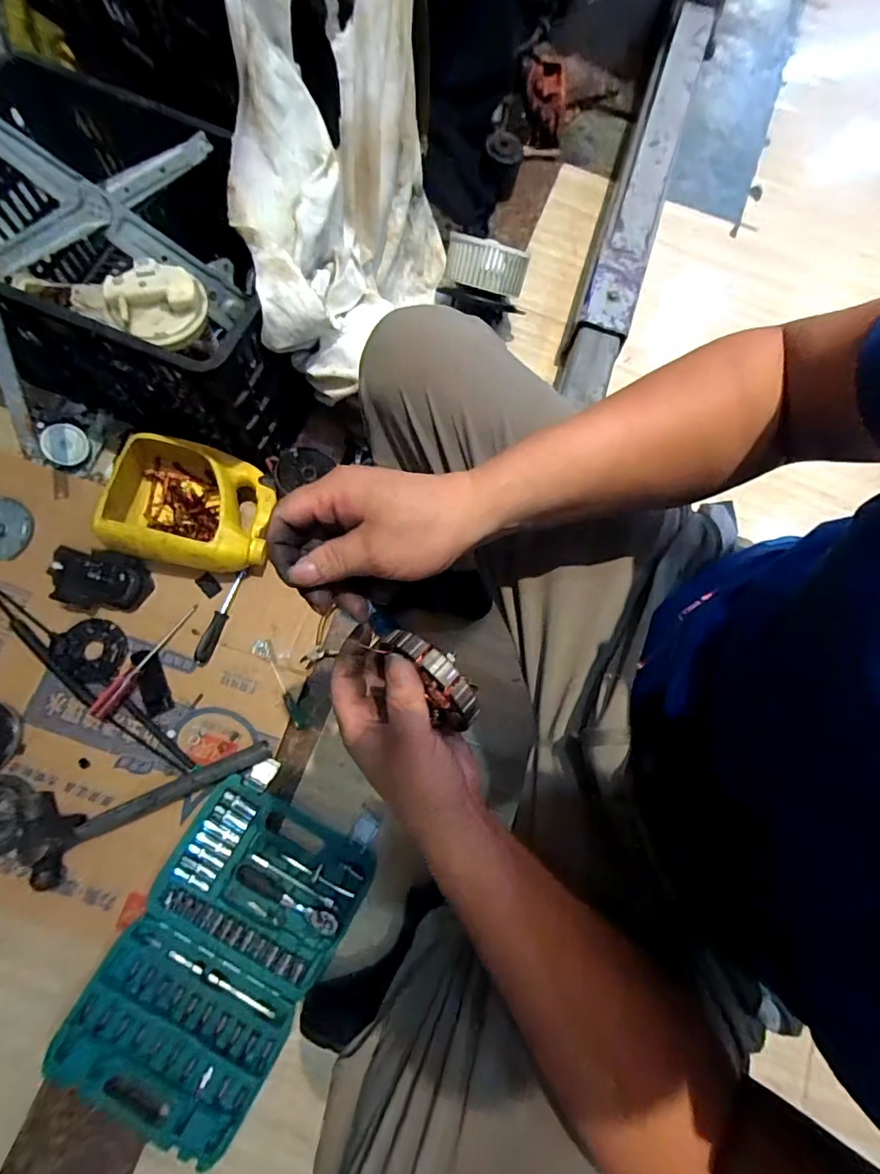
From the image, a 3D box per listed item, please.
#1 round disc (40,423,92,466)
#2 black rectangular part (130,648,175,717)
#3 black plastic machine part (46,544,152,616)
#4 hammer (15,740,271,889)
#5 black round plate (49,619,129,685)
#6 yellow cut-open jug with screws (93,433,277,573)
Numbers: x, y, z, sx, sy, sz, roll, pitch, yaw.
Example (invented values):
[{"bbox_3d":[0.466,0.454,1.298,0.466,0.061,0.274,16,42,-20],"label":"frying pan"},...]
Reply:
[{"bbox_3d":[-0.601,-0.229,0.798,0.011,0.062,0.065,19,79,50],"label":"round disc"},{"bbox_3d":[-0.430,0.139,0.741,0.037,0.015,0.101,-26,79,-4],"label":"black rectangular part"},{"bbox_3d":[-0.504,-0.007,0.742,0.120,0.057,0.096,11,79,4],"label":"black plastic machine part"},{"bbox_3d":[-0.408,0.287,0.688,0.336,0.047,0.116,-24,79,-4],"label":"hammer"},{"bbox_3d":[-0.525,0.092,0.749,0.104,0.010,0.088,23,80,6],"label":"black round plate"},{"bbox_3d":[-0.369,-0.126,0.740,0.224,0.104,0.182,8,75,-3],"label":"yellow cut-open jug with screws"}]

